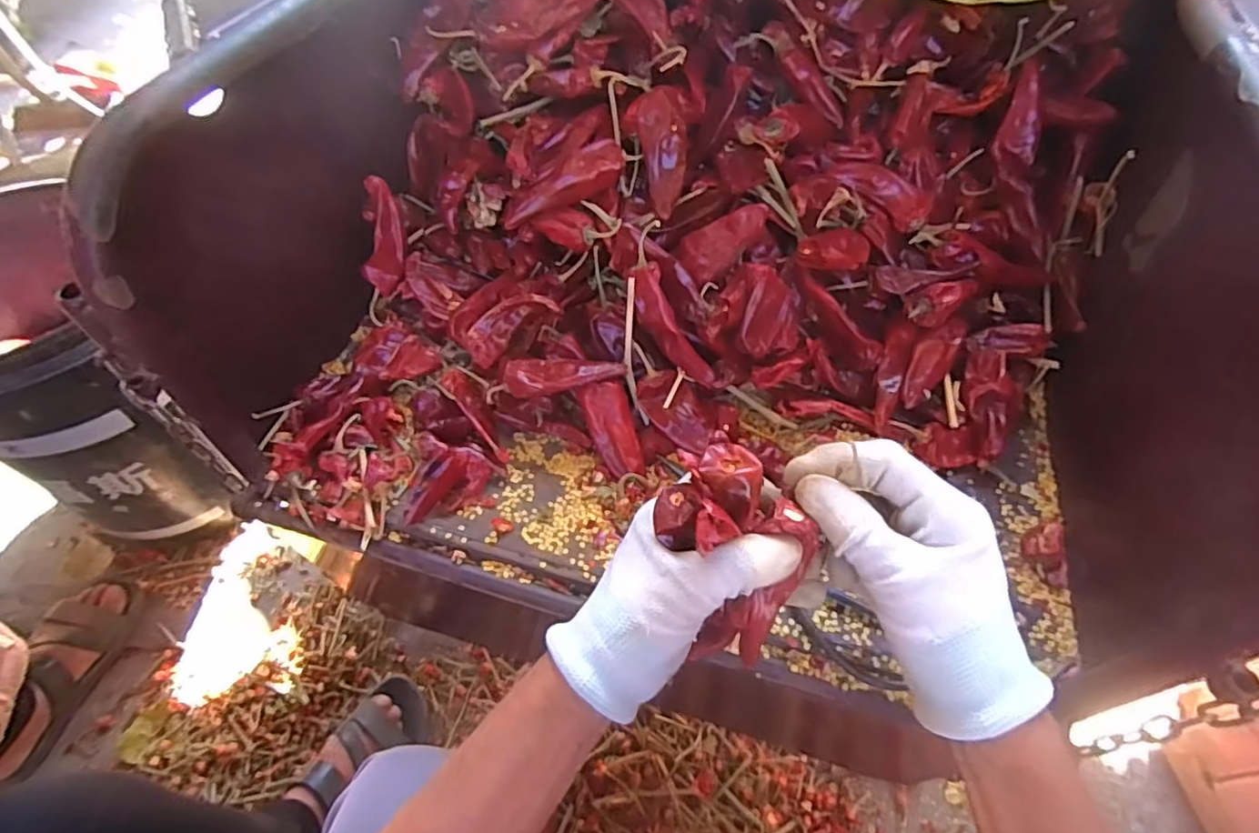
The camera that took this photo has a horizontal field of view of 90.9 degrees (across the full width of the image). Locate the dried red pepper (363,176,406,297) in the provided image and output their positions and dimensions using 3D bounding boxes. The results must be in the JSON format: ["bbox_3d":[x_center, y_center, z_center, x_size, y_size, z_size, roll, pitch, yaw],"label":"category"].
[{"bbox_3d":[-0.189,-0.137,0.475,0.025,0.084,0.024,2,16,0],"label":"dried red pepper"}]

